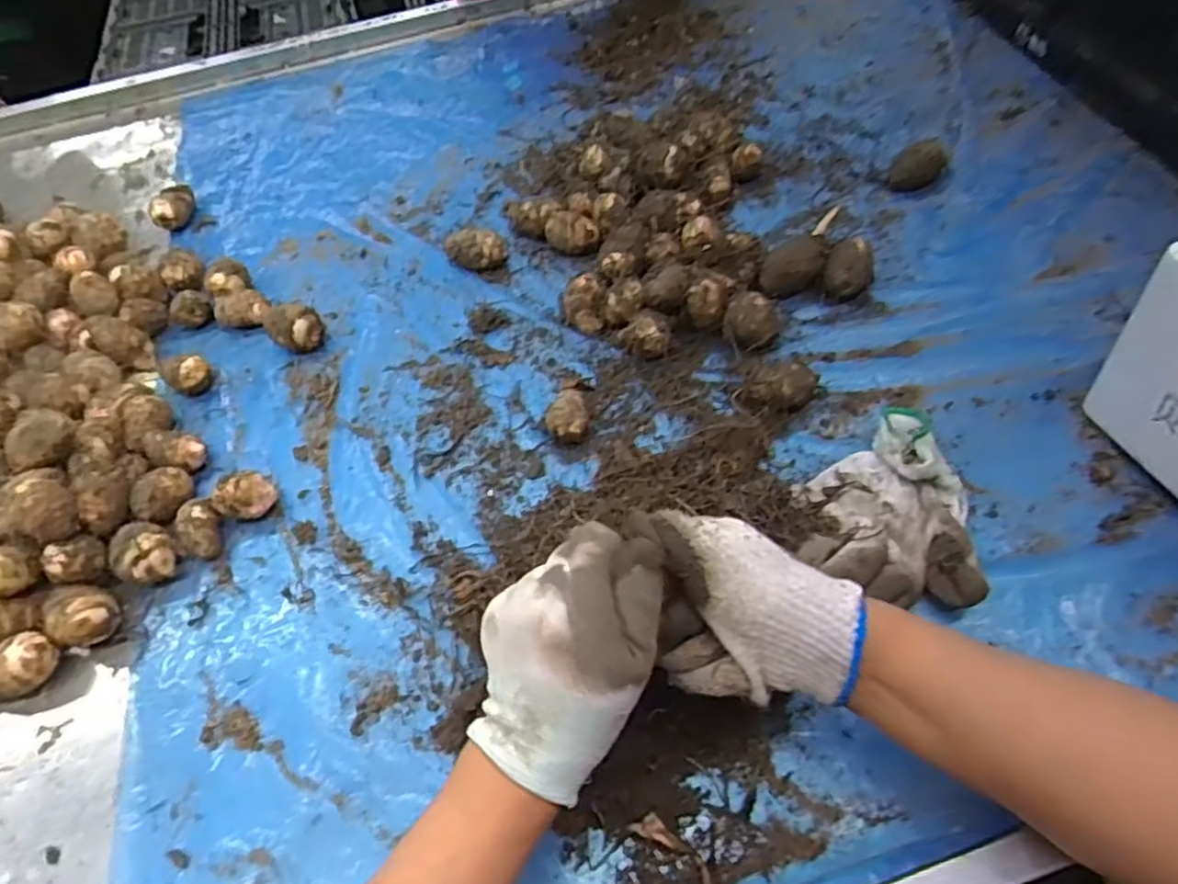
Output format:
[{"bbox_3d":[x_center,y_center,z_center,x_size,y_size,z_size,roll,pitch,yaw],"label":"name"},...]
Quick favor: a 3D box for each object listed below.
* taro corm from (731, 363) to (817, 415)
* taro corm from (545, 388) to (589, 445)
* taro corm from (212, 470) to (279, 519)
[{"bbox_3d":[0.139,-0.041,0.535,0.058,0.038,0.032,-3,53,3],"label":"taro corm"},{"bbox_3d":[-0.017,-0.019,0.546,0.031,0.027,0.043,-5,53,2],"label":"taro corm"},{"bbox_3d":[-0.247,0.041,0.521,0.034,0.034,0.033,-3,53,3],"label":"taro corm"}]

